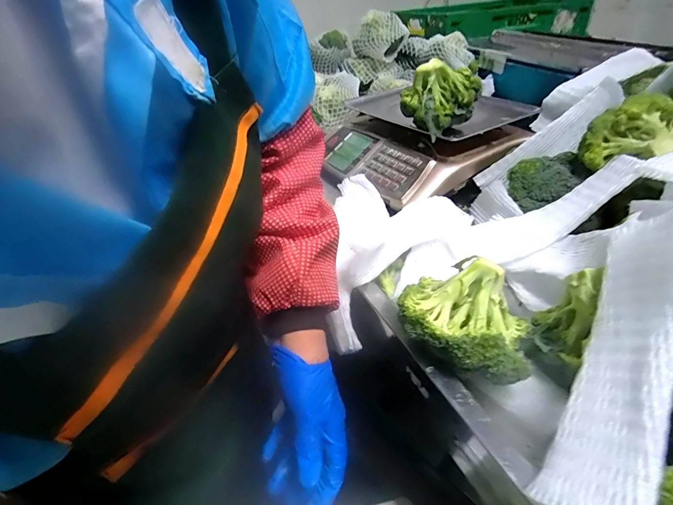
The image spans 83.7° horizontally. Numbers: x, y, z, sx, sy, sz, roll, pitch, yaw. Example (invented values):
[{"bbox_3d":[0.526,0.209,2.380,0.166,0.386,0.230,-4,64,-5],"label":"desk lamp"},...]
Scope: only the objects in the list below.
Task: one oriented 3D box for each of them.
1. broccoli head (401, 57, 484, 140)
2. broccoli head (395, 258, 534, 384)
[{"bbox_3d":[0.170,-0.253,0.612,0.095,0.086,0.124,-14,37,-12],"label":"broccoli head"},{"bbox_3d":[0.124,0.056,0.355,0.118,0.078,0.105,16,41,27],"label":"broccoli head"}]

